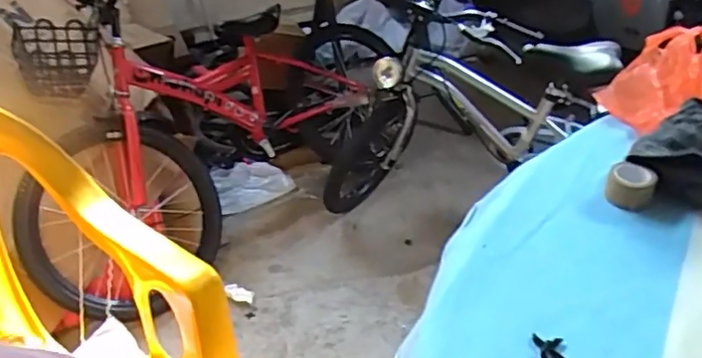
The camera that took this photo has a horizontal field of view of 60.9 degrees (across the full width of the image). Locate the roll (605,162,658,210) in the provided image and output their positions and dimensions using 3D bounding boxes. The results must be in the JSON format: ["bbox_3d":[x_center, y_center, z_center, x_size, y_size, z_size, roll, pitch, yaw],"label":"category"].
[{"bbox_3d":[0.240,0.006,0.513,0.038,0.026,0.038,-2,37,2],"label":"roll"}]

